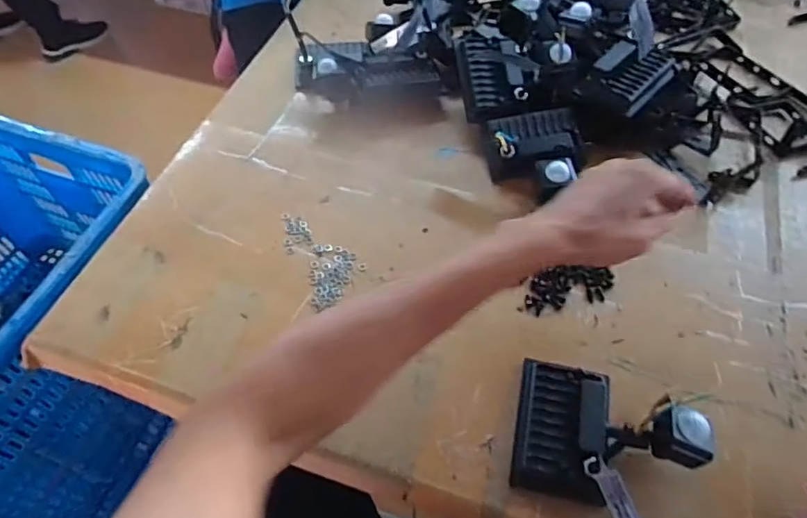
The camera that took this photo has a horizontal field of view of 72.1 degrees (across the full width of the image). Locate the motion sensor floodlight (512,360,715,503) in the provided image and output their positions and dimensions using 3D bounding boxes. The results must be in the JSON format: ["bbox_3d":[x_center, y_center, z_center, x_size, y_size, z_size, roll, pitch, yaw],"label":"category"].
[{"bbox_3d":[0.160,0.136,0.435,0.133,0.057,0.104,11,58,9],"label":"motion sensor floodlight"}]

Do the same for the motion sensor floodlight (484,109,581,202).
[{"bbox_3d":[0.141,-0.113,0.596,0.102,0.048,0.117,2,57,3],"label":"motion sensor floodlight"}]

